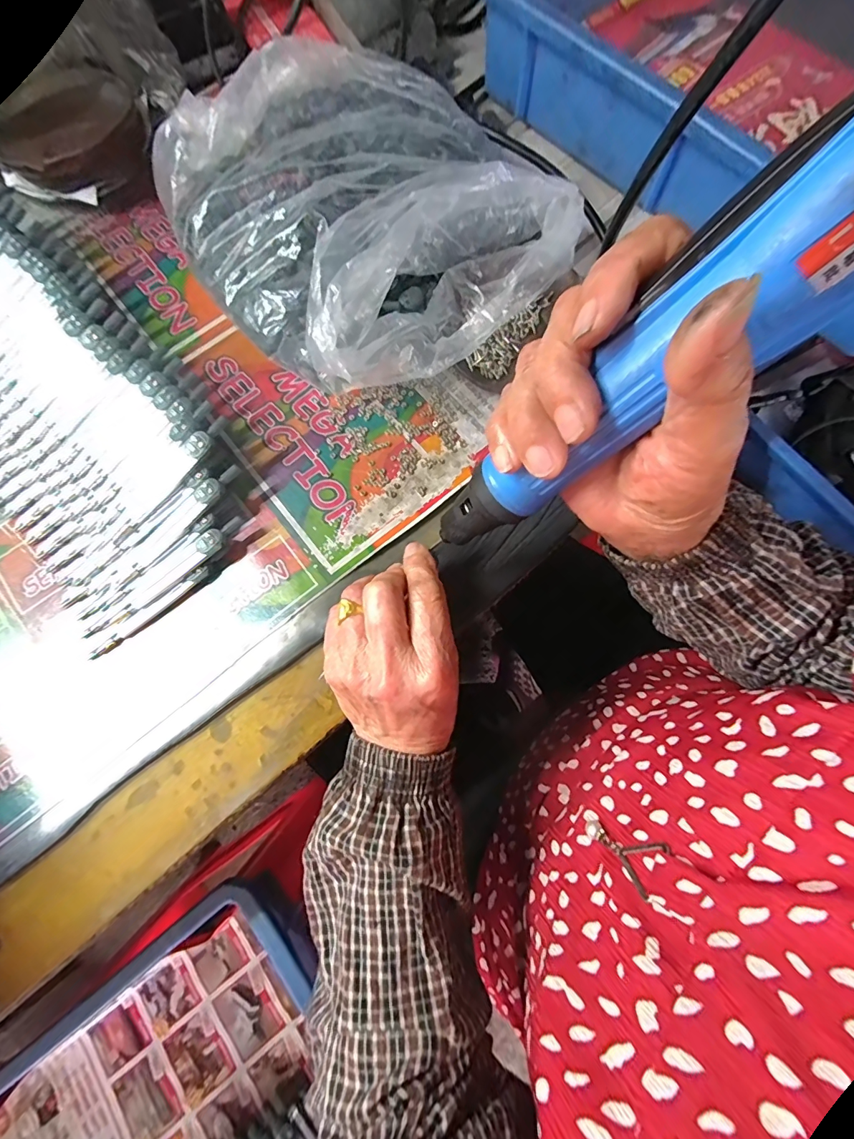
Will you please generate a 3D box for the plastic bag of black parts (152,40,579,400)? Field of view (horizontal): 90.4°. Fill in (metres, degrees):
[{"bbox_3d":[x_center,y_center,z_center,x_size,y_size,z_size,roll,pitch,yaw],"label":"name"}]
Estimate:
[{"bbox_3d":[-0.039,-0.265,0.313,0.247,0.077,0.255,-44,79,-8],"label":"plastic bag of black parts"}]

